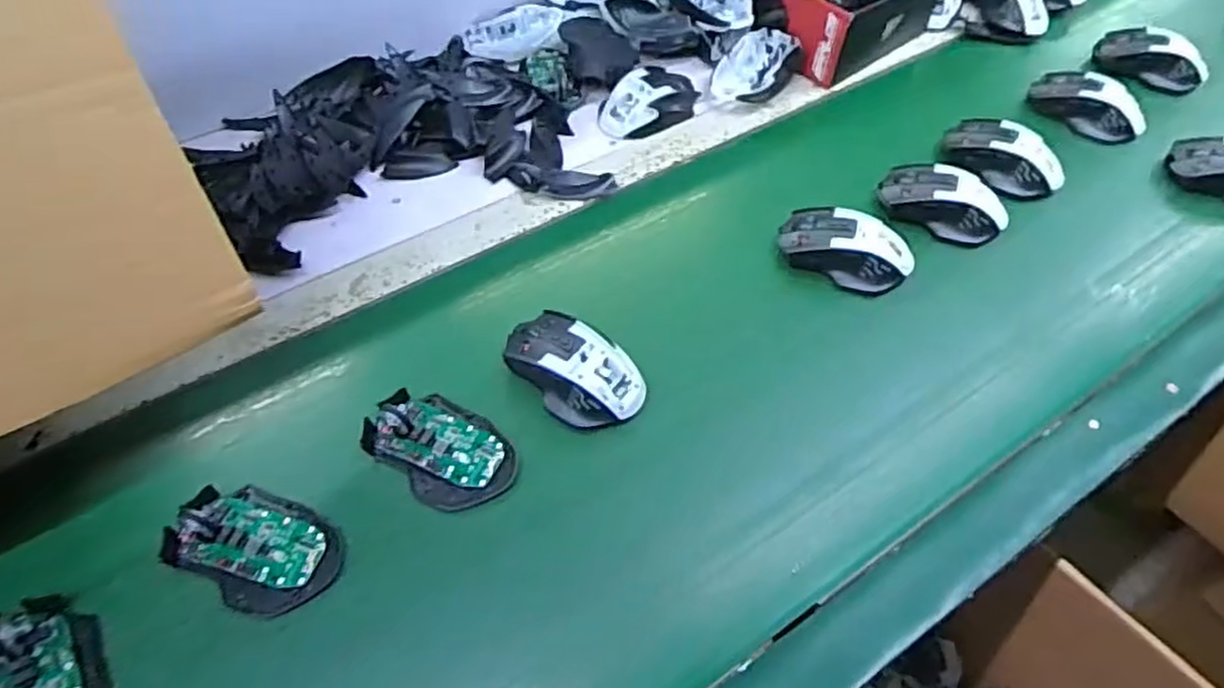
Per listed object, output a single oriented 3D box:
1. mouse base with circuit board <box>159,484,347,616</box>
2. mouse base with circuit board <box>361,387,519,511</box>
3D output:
[{"bbox_3d":[-0.240,0.136,0.495,0.110,0.021,0.072,25,58,15],"label":"mouse base with circuit board"},{"bbox_3d":[-0.127,0.075,0.542,0.109,0.017,0.073,36,62,21],"label":"mouse base with circuit board"}]

